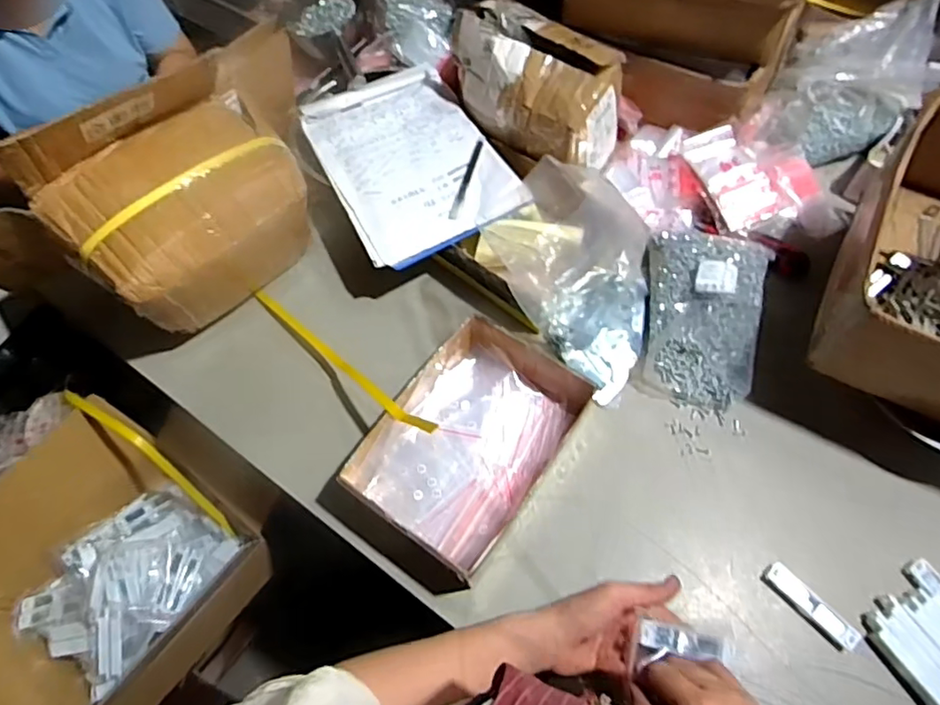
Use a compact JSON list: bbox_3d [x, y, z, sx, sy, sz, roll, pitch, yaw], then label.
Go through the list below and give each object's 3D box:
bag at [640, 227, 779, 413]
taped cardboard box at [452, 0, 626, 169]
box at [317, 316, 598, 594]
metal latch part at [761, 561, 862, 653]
[{"bbox_3d":[0.292,-0.052,0.719,0.143,0.079,0.224,10,64,9],"label":"bag"},{"bbox_3d":[0.091,-0.363,0.795,0.220,0.141,0.152,37,71,20],"label":"taped cardboard box"},{"bbox_3d":[-0.011,0.108,0.665,0.192,0.068,0.277,31,69,18],"label":"box"},{"bbox_3d":[0.351,0.262,0.607,0.028,0.007,0.100,-39,67,-15],"label":"metal latch part"}]

